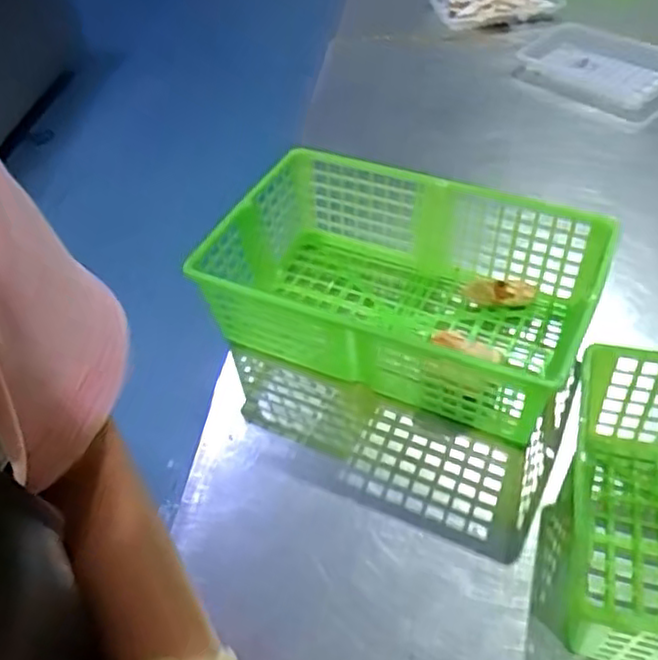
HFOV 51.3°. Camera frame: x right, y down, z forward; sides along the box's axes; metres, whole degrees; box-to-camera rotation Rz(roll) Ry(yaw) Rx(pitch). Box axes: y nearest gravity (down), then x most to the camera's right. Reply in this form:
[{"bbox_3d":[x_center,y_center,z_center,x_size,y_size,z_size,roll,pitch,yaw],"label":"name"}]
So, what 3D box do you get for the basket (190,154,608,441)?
[{"bbox_3d":[0.066,-0.038,0.647,0.338,0.115,0.219,21,50,23],"label":"basket"}]

